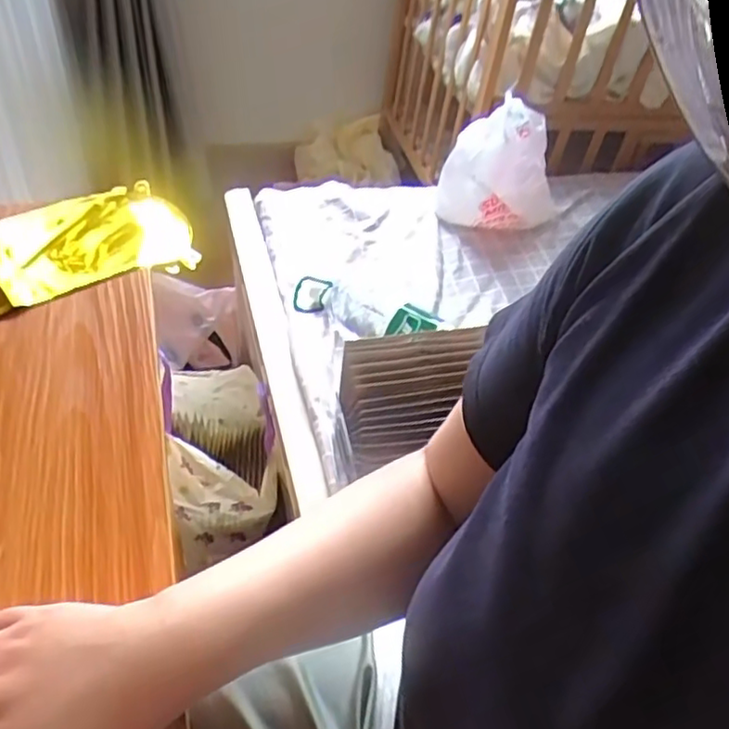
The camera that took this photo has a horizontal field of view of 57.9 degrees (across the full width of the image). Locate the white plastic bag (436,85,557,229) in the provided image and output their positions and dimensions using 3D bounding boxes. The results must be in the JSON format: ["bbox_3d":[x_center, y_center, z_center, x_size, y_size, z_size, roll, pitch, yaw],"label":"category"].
[{"bbox_3d":[0.254,-0.358,1.244,0.143,0.206,0.282,32,50,23],"label":"white plastic bag"}]

